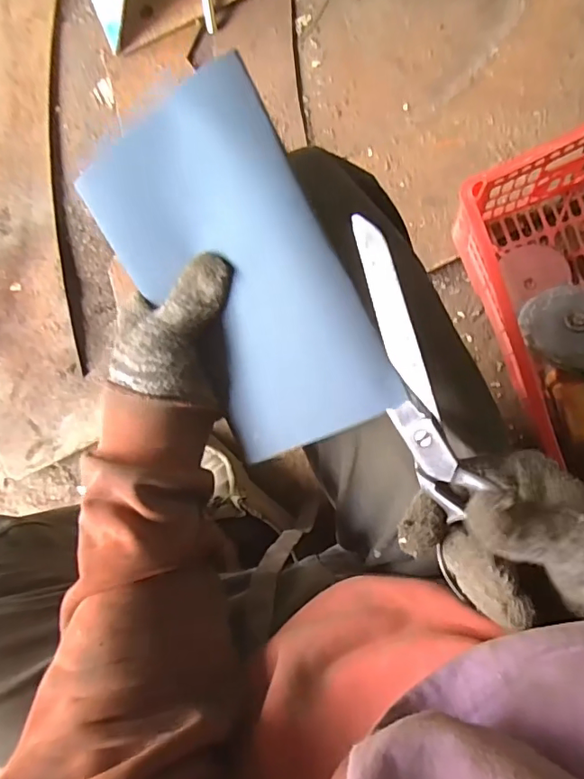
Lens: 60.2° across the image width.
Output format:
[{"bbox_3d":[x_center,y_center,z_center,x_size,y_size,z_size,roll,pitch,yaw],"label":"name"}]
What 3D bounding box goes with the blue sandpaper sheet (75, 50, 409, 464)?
[{"bbox_3d":[-0.035,-0.067,0.325,0.132,0.013,0.223,-25,96,27],"label":"blue sandpaper sheet"}]

